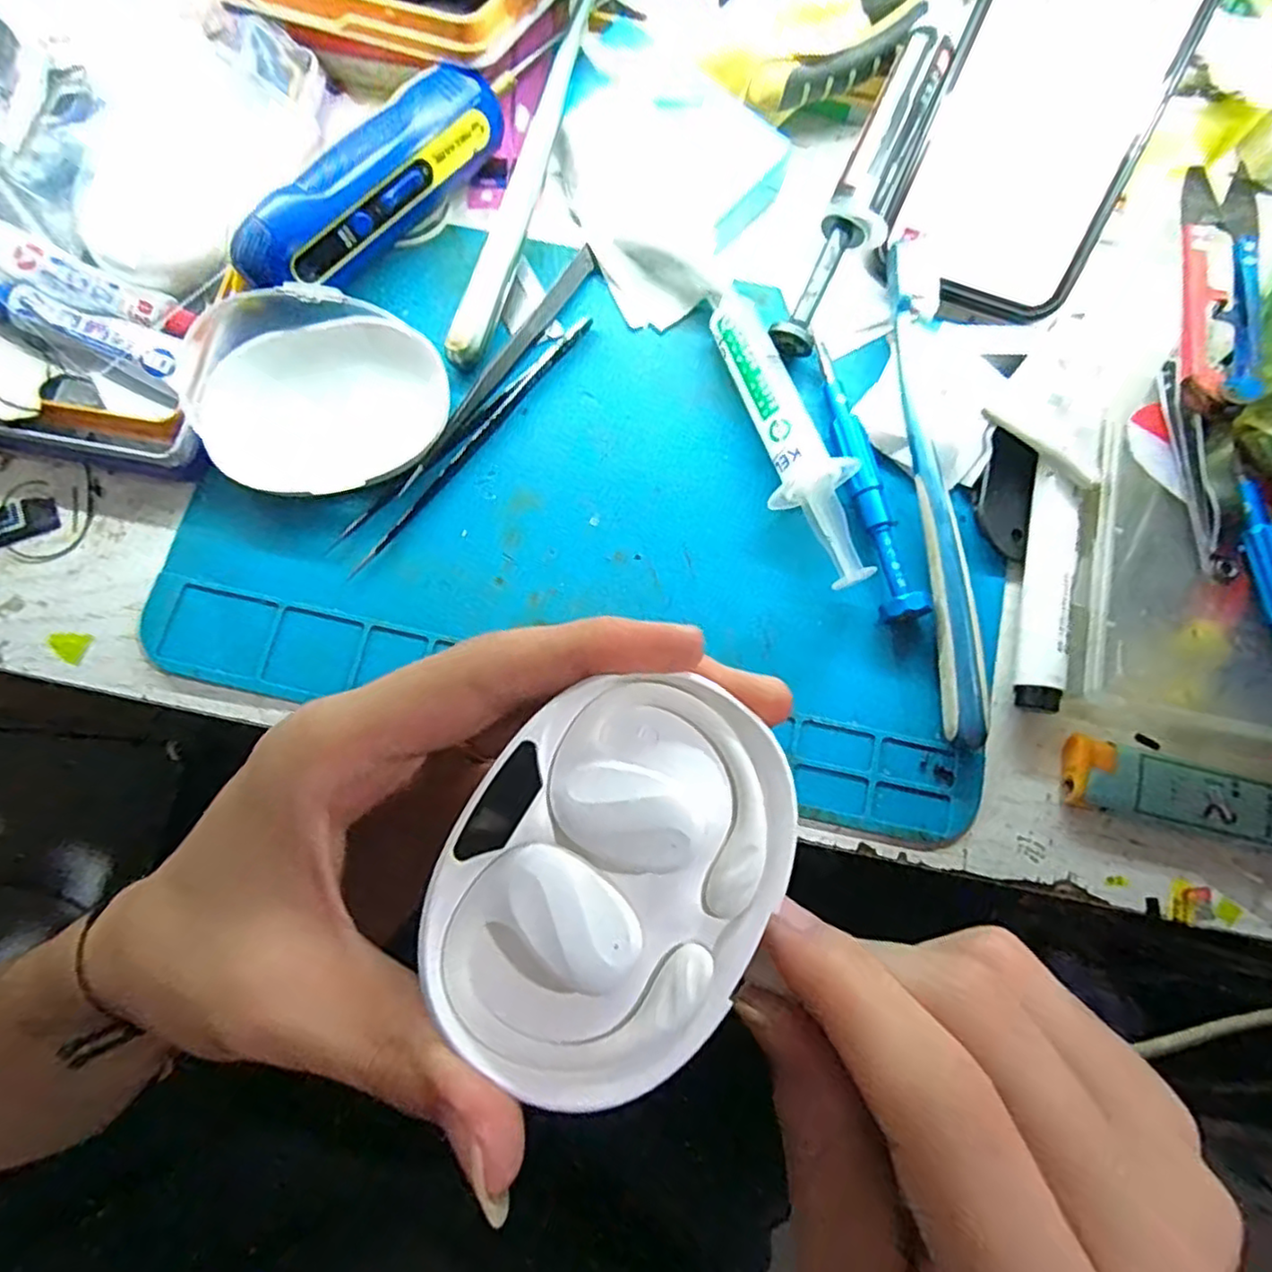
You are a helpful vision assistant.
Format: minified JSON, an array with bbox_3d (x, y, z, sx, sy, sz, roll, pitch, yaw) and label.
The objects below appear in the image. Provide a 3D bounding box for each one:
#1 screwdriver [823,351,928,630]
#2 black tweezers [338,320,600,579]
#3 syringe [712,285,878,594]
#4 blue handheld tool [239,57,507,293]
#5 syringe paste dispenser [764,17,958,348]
[{"bbox_3d":[0.082,-0.057,0.243,0.016,0.013,0.105,-12,78,-3],"label":"screwdriver"},{"bbox_3d":[-0.061,-0.074,0.253,0.013,0.009,0.128,42,81,8],"label":"black tweezers"},{"bbox_3d":[0.056,-0.071,0.246,0.028,0.019,0.115,-17,78,-4],"label":"syringe"},{"bbox_3d":[-0.095,-0.166,0.251,0.029,0.027,0.110,38,81,8],"label":"blue handheld tool"},{"bbox_3d":[0.086,-0.165,0.250,0.021,0.012,0.130,25,95,5],"label":"syringe paste dispenser"}]

